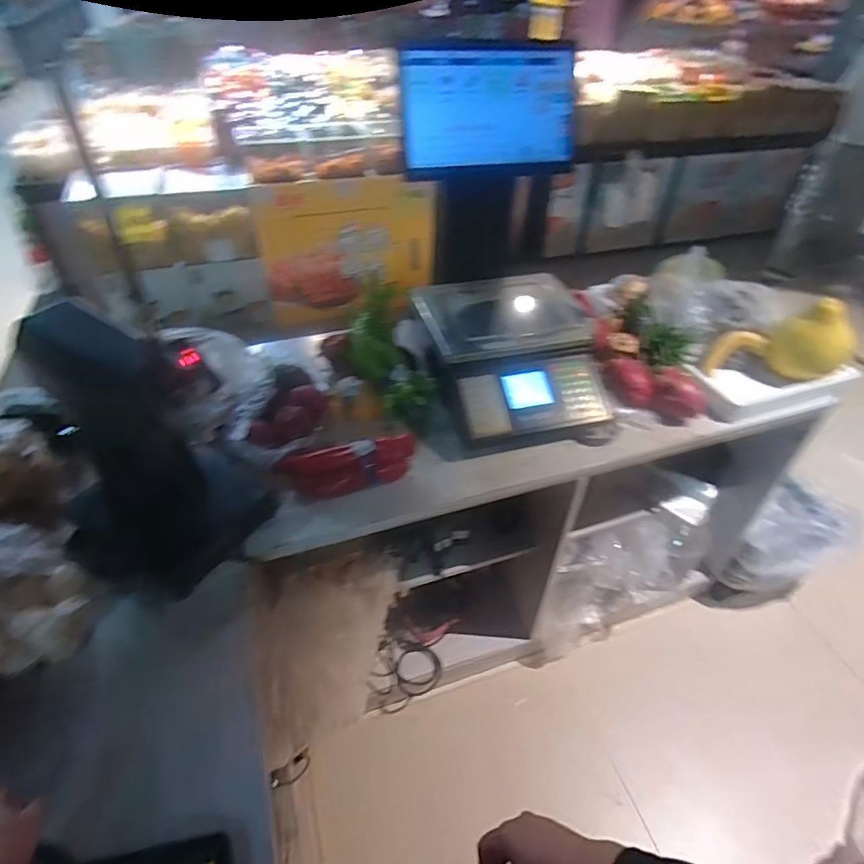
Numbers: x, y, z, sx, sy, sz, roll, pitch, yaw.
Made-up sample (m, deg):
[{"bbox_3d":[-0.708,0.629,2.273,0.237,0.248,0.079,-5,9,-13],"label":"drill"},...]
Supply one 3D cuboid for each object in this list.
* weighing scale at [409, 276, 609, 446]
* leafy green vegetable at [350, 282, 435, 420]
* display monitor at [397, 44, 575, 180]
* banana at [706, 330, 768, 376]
[{"bbox_3d":[0.170,-0.183,1.147,0.352,0.150,0.414,-12,44,-14],"label":"weighing scale"},{"bbox_3d":[-0.105,-0.175,1.146,0.149,0.098,0.306,-15,72,-17],"label":"leafy green vegetable"},{"bbox_3d":[0.118,-0.627,1.039,0.360,0.217,0.032,-10,26,-15],"label":"display monitor"},{"bbox_3d":[0.688,-0.191,1.210,0.155,0.050,0.063,-24,42,12],"label":"banana"}]

